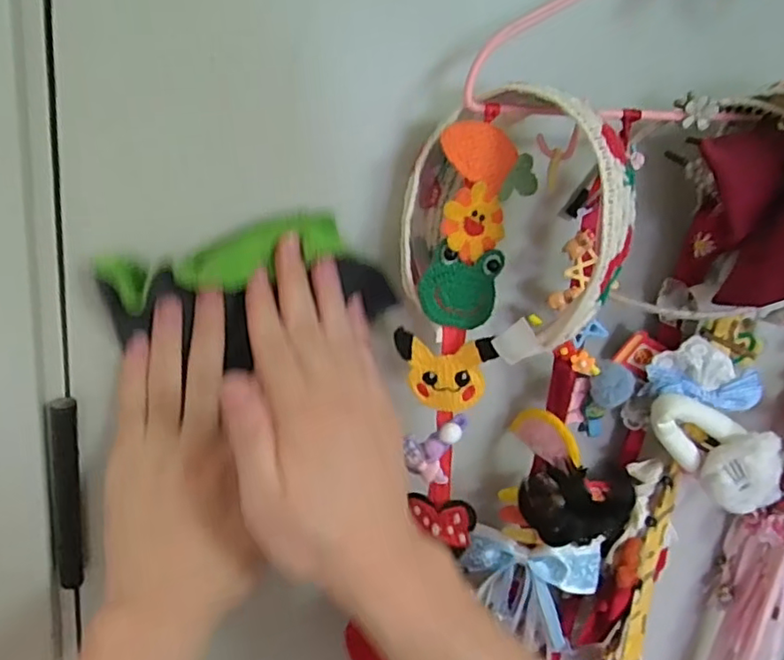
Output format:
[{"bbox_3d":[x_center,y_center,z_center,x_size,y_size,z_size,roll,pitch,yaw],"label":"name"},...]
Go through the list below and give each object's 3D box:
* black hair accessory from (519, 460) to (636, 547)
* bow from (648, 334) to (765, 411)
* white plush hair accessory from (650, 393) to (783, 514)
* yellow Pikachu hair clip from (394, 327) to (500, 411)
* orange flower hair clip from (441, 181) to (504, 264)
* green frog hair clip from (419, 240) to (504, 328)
[{"bbox_3d":[0.122,0.116,0.416,0.068,0.052,0.028,6,19,5],"label":"black hair accessory"},{"bbox_3d":[0.218,0.030,0.422,0.074,0.046,0.015,4,19,-2],"label":"bow"},{"bbox_3d":[0.228,0.082,0.426,0.113,0.058,0.026,39,20,-4],"label":"white plush hair accessory"},{"bbox_3d":[0.031,0.025,0.367,0.058,0.051,0.017,12,20,21],"label":"yellow Pikachu hair clip"},{"bbox_3d":[0.046,-0.060,0.344,0.039,0.041,0.005,-36,34,-15],"label":"orange flower hair clip"},{"bbox_3d":[0.040,-0.025,0.355,0.050,0.046,0.008,-3,20,-23],"label":"green frog hair clip"}]

